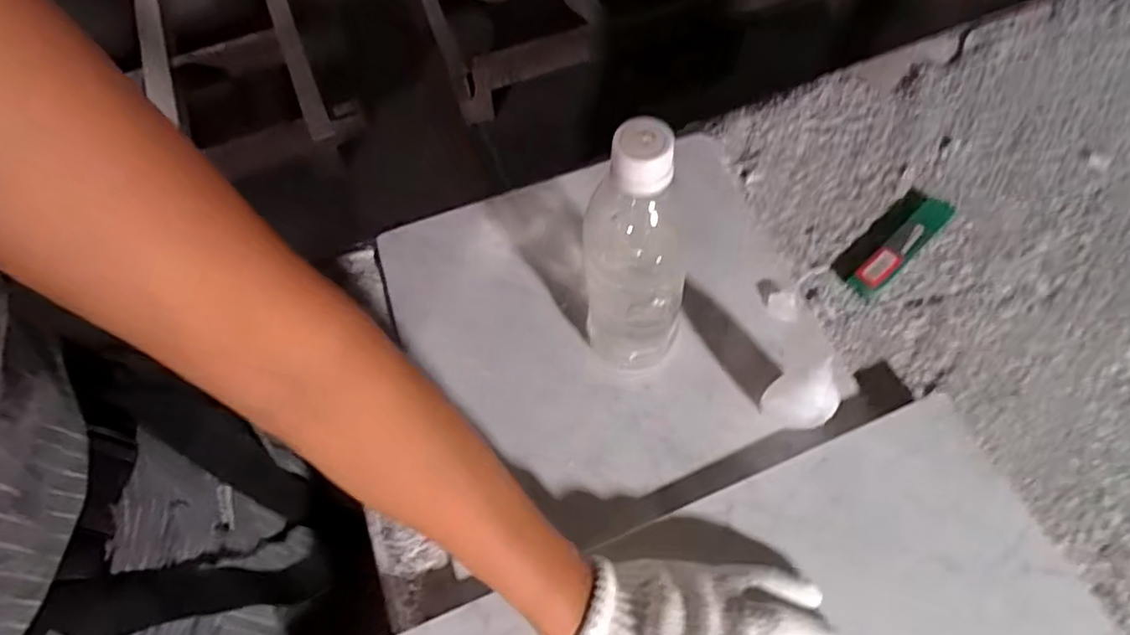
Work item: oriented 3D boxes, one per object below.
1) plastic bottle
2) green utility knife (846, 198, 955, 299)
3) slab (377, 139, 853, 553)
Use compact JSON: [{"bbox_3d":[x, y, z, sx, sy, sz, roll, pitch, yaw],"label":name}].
[{"bbox_3d":[0.045,-0.034,0.405,0.059,0.214,0.061,0,61,5],"label":"plastic bottle"},{"bbox_3d":[0.271,-0.059,0.521,0.115,0.014,0.023,-40,68,-16],"label":"green utility knife"},{"bbox_3d":[0.033,0.002,0.504,0.296,0.018,0.291,-20,63,-7],"label":"slab"}]

